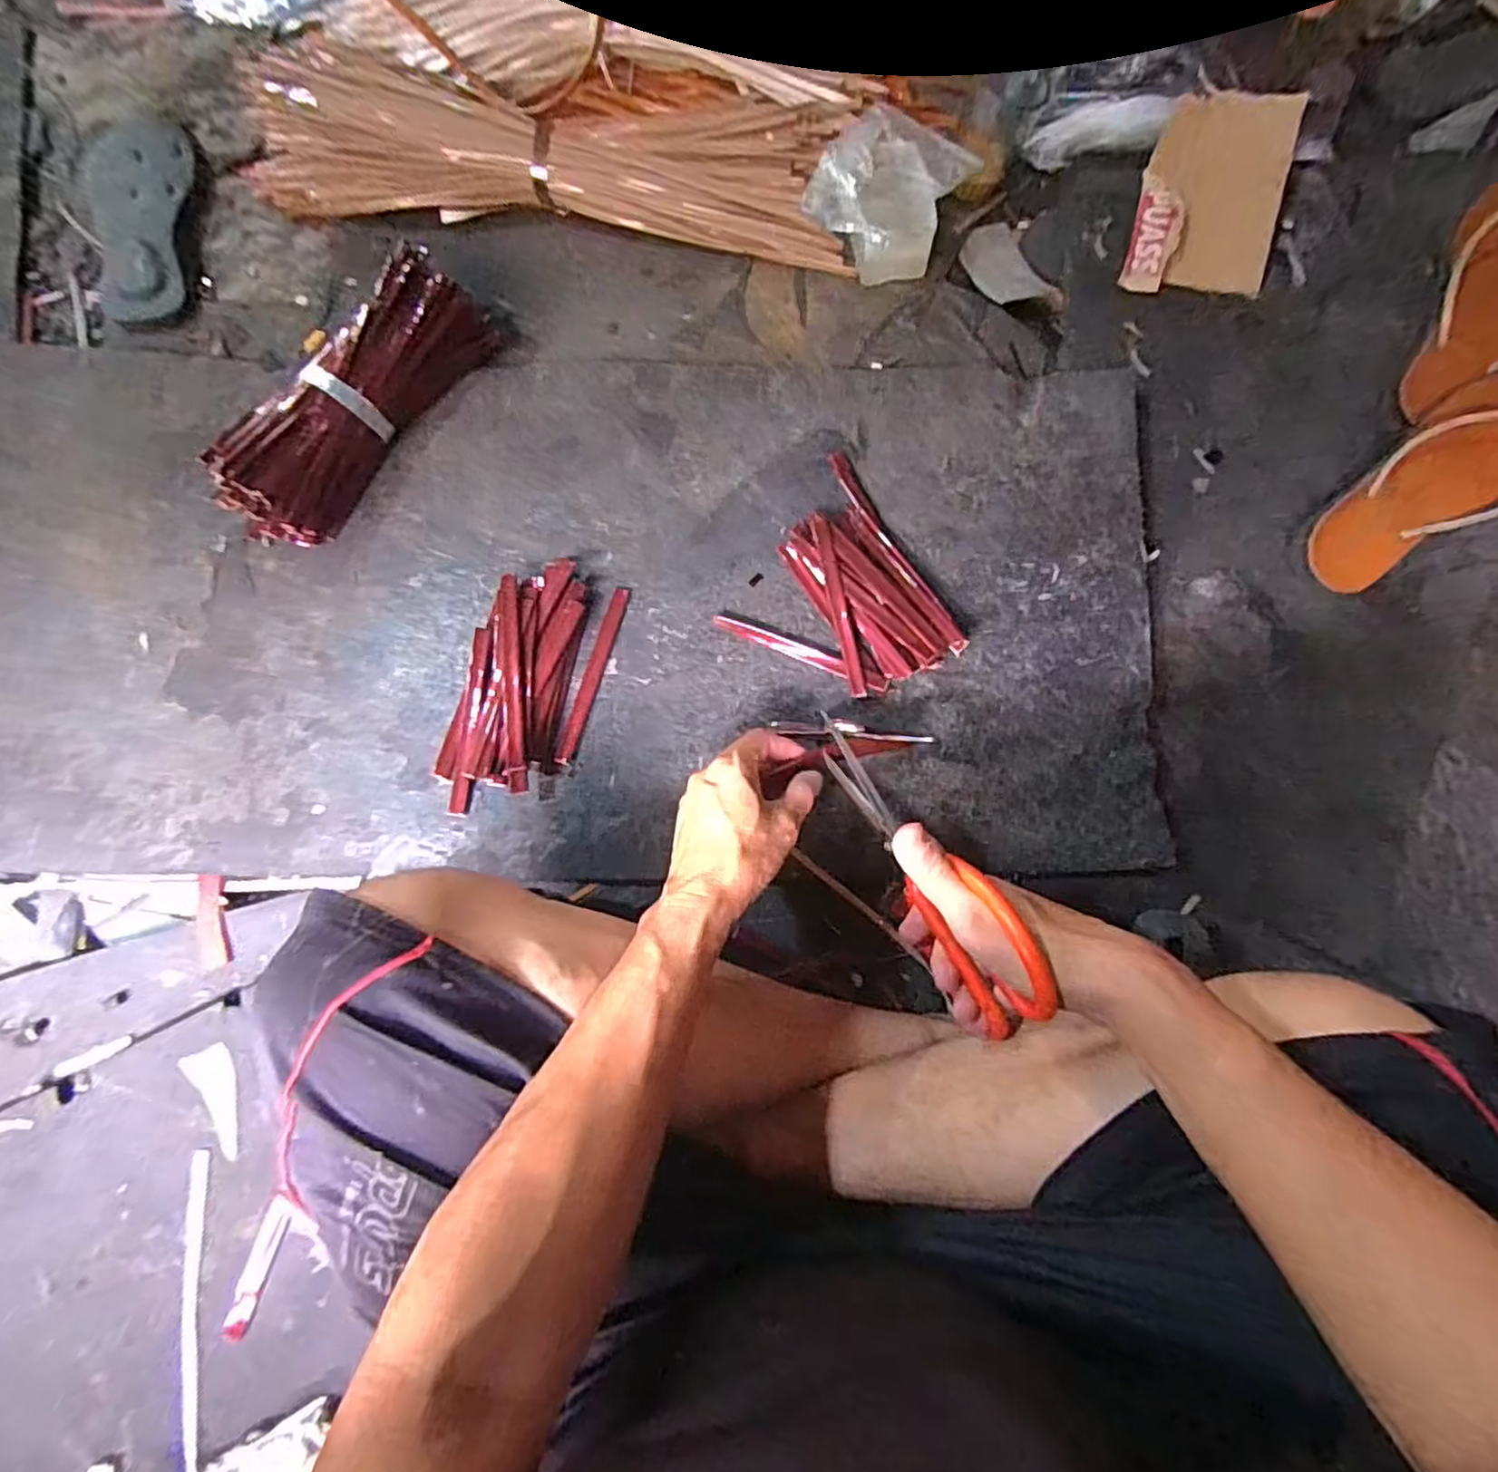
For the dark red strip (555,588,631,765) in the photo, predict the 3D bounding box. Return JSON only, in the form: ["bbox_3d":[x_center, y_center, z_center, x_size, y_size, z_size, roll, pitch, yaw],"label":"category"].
[{"bbox_3d":[-0.122,-0.049,0.552,0.013,0.004,0.146,16,80,4],"label":"dark red strip"}]

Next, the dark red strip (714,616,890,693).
[{"bbox_3d":[0.042,-0.068,0.555,0.144,0.008,0.016,23,80,5],"label":"dark red strip"}]

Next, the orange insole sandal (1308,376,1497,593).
[{"bbox_3d":[0.554,-0.204,0.561,0.223,0.036,0.091,-39,81,6],"label":"orange insole sandal"}]

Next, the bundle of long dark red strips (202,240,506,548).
[{"bbox_3d":[-0.312,-0.268,0.558,0.077,0.066,0.261,38,84,6],"label":"bundle of long dark red strips"}]

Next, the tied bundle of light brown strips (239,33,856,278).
[{"bbox_3d":[-0.182,-0.529,0.632,0.552,0.048,0.130,7,79,2],"label":"tied bundle of light brown strips"}]

